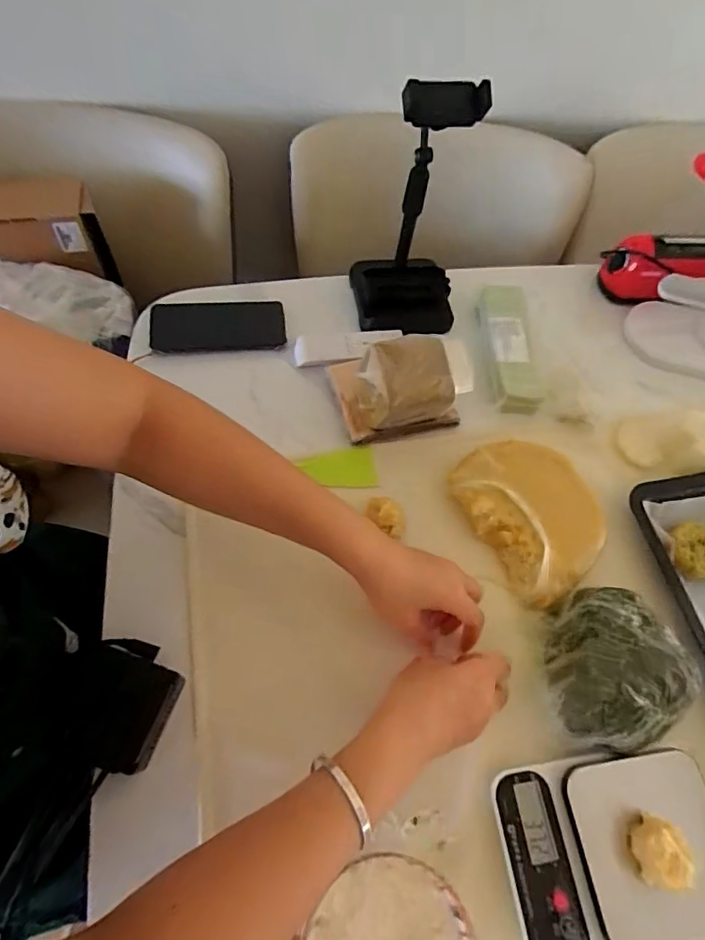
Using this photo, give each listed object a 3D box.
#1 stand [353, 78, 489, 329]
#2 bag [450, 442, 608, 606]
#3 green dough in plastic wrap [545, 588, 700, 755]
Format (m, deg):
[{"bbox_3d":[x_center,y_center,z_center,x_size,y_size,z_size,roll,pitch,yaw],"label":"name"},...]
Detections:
[{"bbox_3d":[0.074,-0.279,0.573,0.130,0.241,0.116,6,62,-2],"label":"stand"},{"bbox_3d":[0.190,0.041,0.531,0.126,0.030,0.162,-26,68,-18],"label":"bag"},{"bbox_3d":[0.228,0.167,0.444,0.125,0.070,0.115,2,62,-4],"label":"green dough in plastic wrap"}]

